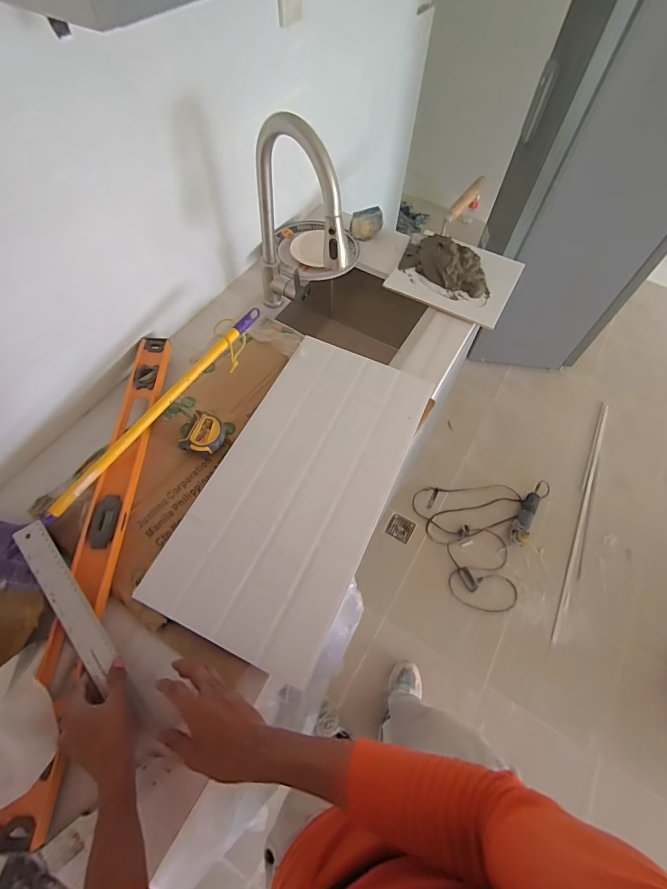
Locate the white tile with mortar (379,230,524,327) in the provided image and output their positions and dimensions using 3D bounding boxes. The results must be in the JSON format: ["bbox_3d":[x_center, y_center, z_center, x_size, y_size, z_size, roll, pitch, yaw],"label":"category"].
[{"bbox_3d":[0.306,-0.461,1.057,0.298,0.072,0.255,26,65,16],"label":"white tile with mortar"}]

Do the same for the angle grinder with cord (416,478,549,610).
[{"bbox_3d":[0.667,0.397,1.701,0.603,0.081,0.478,-1,60,2],"label":"angle grinder with cord"}]

